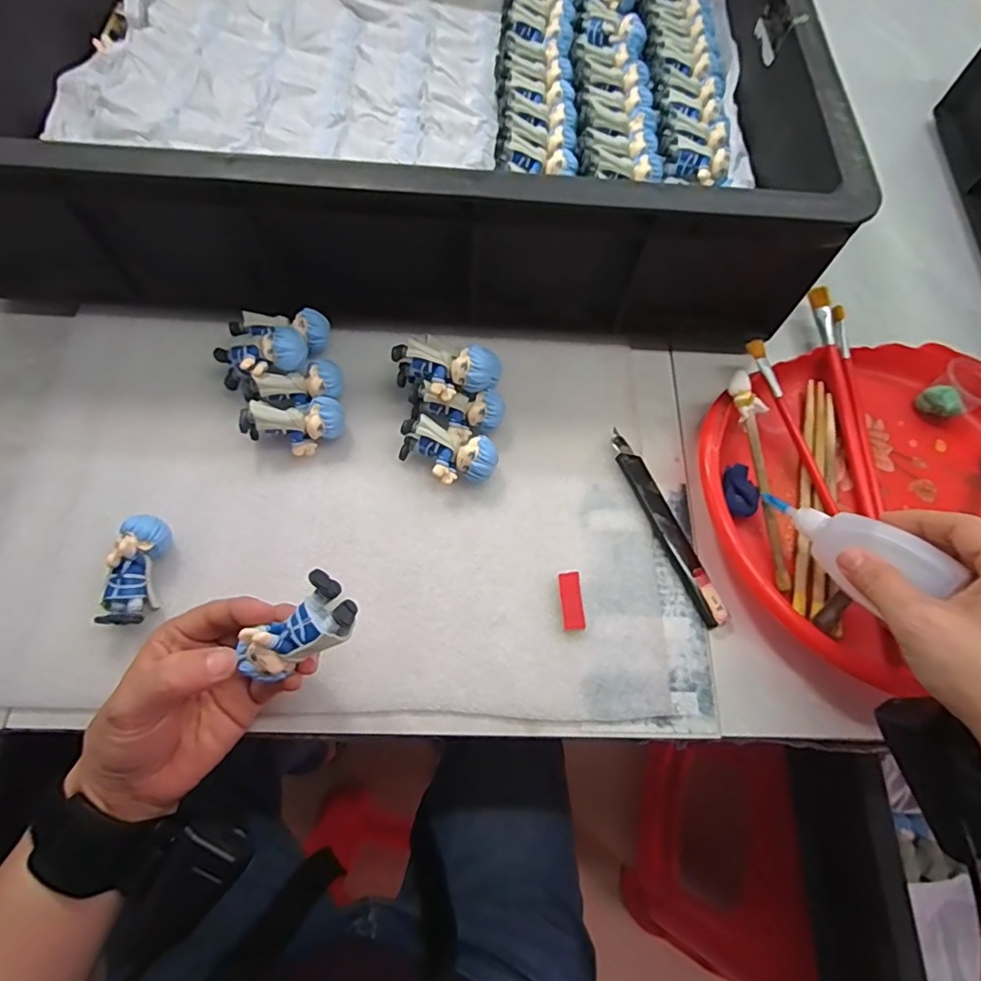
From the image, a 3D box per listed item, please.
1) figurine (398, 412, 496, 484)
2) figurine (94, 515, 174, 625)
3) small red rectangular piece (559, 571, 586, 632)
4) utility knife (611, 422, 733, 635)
[{"bbox_3d":[-0.028,-0.022,0.358,0.063,0.030,0.032,17,68,6],"label":"figurine"},{"bbox_3d":[-0.204,0.046,0.319,0.021,0.036,0.060,7,67,2],"label":"figurine"},{"bbox_3d":[0.049,0.067,0.335,0.013,0.007,0.035,-3,67,-3],"label":"small red rectangular piece"},{"bbox_3d":[0.112,0.022,0.355,0.015,0.013,0.133,-22,69,-10],"label":"utility knife"}]

